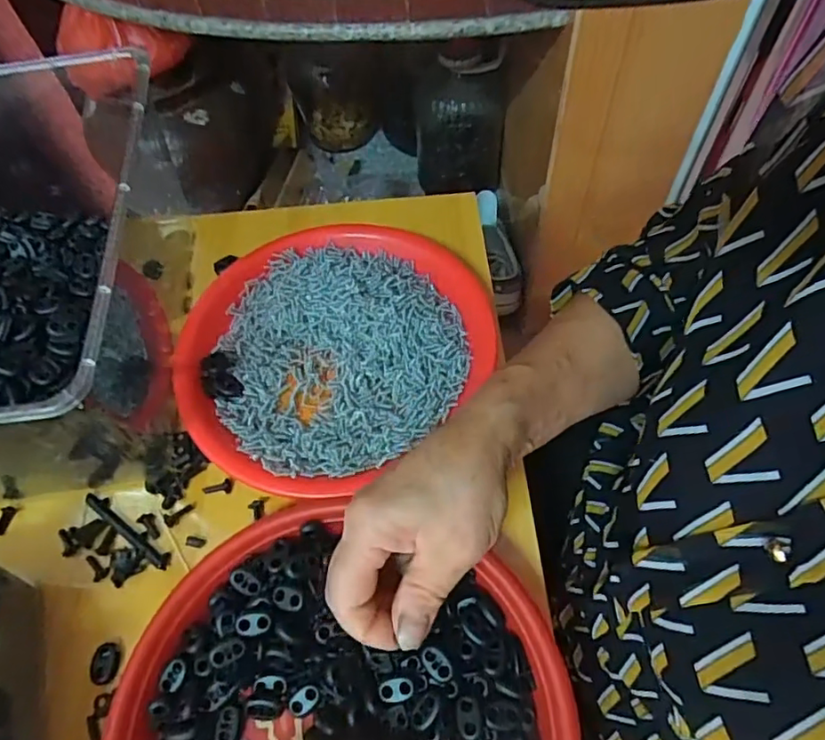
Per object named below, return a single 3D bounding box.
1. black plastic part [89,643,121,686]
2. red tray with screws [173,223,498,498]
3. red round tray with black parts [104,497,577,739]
[{"bbox_3d":[-0.179,0.171,0.333,0.015,0.006,0.021,0,60,4],"label":"black plastic part"},{"bbox_3d":[-0.061,-0.026,0.426,0.234,0.028,0.209,-40,65,-18],"label":"red tray with screws"},{"bbox_3d":[-0.038,0.189,0.300,0.237,0.031,0.230,-2,60,3],"label":"red round tray with black parts"}]

